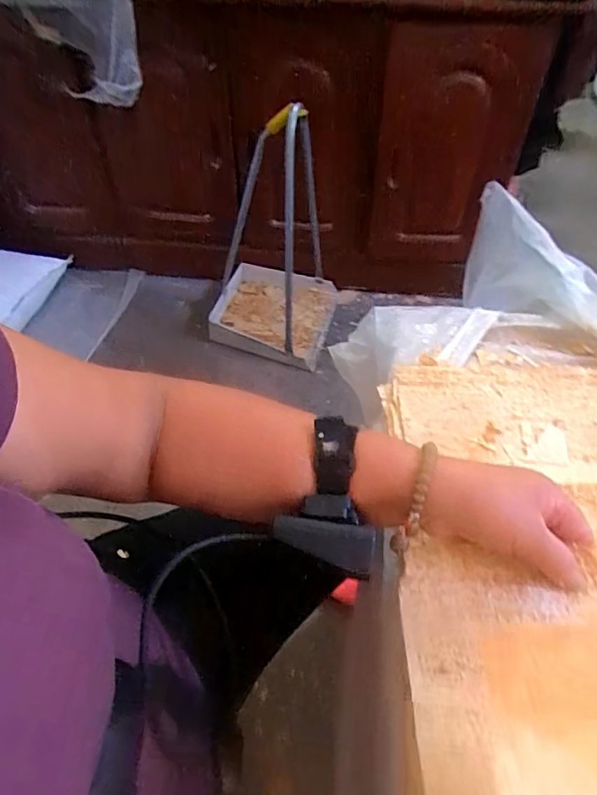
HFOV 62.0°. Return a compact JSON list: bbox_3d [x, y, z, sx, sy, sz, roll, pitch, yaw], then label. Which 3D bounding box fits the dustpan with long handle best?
[{"bbox_3d":[-0.065,-0.350,1.143,0.299,0.550,0.321,8,51,6],"label":"dustpan with long handle"}]

